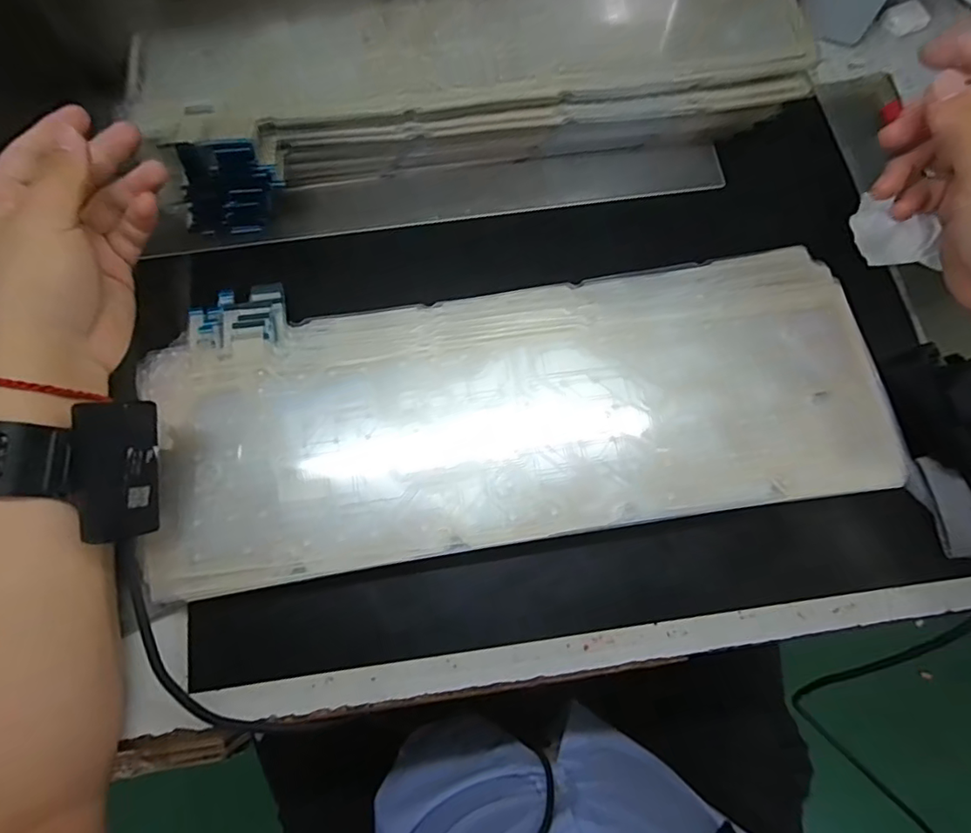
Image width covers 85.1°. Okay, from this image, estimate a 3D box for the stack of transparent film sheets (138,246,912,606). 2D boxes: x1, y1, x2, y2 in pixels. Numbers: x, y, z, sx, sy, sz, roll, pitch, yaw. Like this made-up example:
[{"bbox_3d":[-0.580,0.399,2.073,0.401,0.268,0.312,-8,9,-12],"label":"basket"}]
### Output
[{"bbox_3d":[0.017,-0.009,0.326,0.423,0.019,0.169,-8,74,-1],"label":"stack of transparent film sheets"}]

